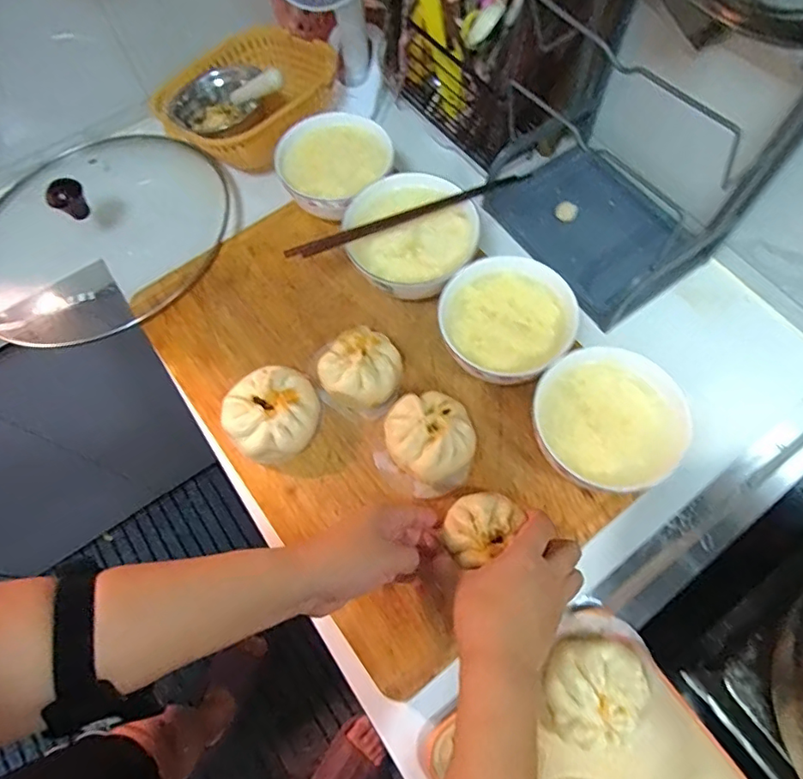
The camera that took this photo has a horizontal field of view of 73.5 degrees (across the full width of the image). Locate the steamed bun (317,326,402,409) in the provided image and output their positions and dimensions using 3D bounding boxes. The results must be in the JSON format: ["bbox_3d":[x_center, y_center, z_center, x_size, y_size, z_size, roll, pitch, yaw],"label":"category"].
[{"bbox_3d":[-0.038,-0.020,0.523,0.067,0.047,0.068,-1,67,2],"label":"steamed bun"}]

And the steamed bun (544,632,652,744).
[{"bbox_3d":[0.152,0.234,0.423,0.078,0.046,0.071,-1,67,2],"label":"steamed bun"}]

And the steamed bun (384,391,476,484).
[{"bbox_3d":[0.025,0.043,0.495,0.076,0.044,0.079,-1,67,2],"label":"steamed bun"}]

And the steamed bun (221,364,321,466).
[{"bbox_3d":[-0.122,0.023,0.512,0.085,0.040,0.079,-1,67,2],"label":"steamed bun"}]

